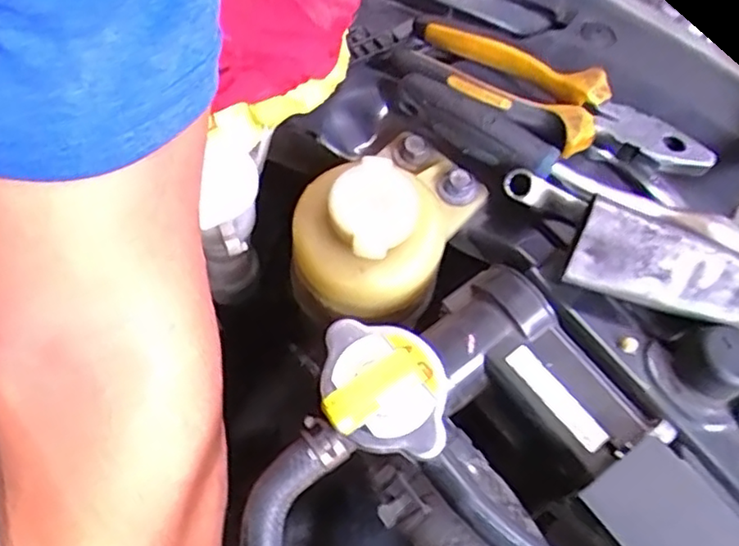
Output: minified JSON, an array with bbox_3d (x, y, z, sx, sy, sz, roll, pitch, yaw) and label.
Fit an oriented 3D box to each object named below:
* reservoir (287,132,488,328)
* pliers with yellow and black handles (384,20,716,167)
[{"bbox_3d":[0.007,-0.023,0.324,0.072,0.070,0.100,41,69,15],"label":"reservoir"},{"bbox_3d":[0.093,-0.094,0.351,0.169,0.028,0.057,25,66,9],"label":"pliers with yellow and black handles"}]

